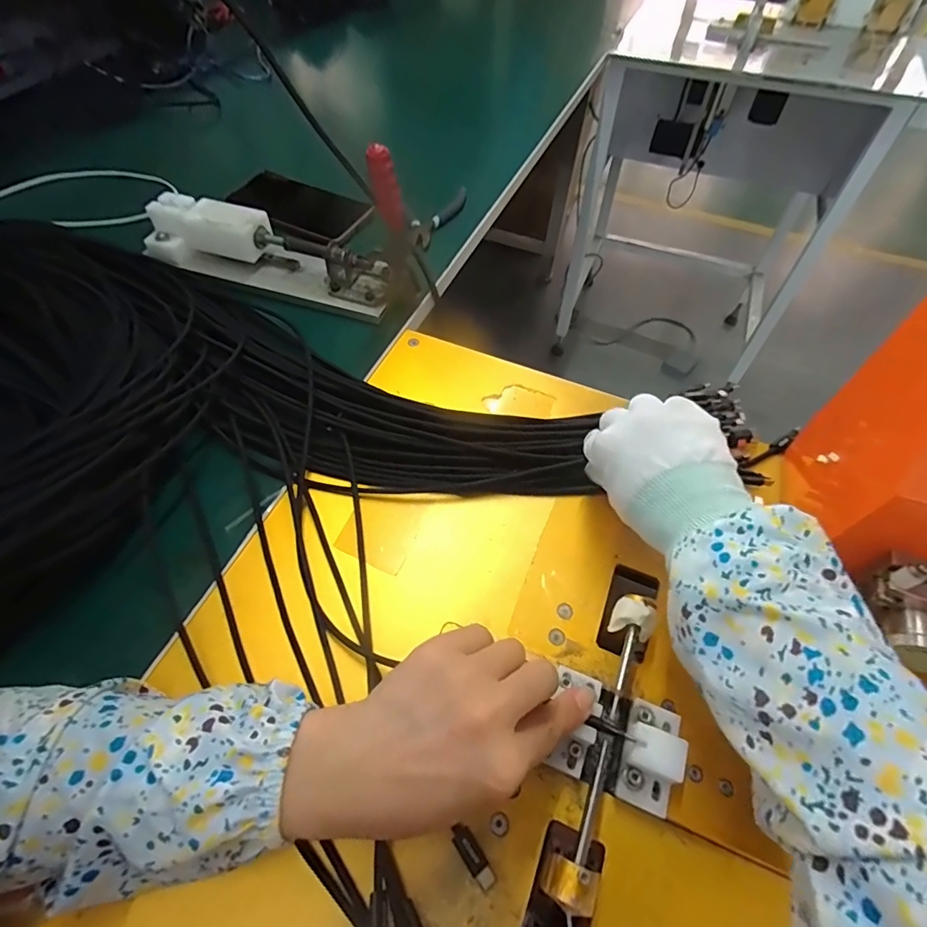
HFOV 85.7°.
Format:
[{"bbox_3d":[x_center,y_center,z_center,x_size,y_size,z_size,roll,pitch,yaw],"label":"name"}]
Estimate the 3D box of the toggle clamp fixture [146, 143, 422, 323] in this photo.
[{"bbox_3d":[-0.167,-0.217,0.452,0.288,0.118,0.063,16,57,9],"label":"toggle clamp fixture"}]

